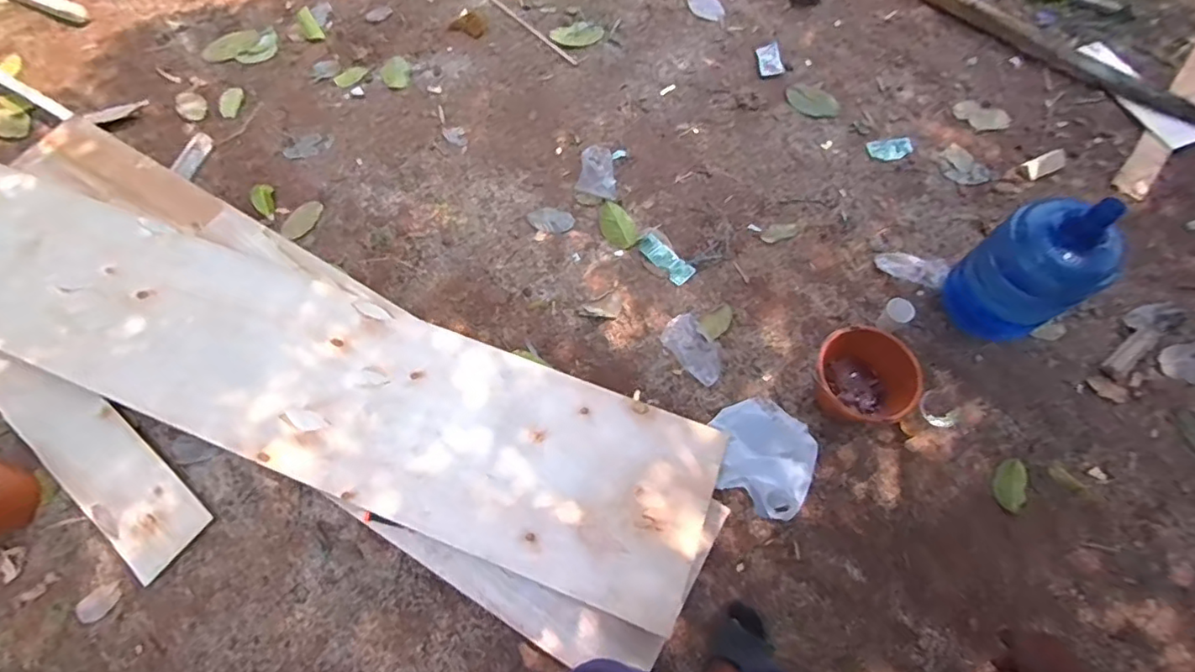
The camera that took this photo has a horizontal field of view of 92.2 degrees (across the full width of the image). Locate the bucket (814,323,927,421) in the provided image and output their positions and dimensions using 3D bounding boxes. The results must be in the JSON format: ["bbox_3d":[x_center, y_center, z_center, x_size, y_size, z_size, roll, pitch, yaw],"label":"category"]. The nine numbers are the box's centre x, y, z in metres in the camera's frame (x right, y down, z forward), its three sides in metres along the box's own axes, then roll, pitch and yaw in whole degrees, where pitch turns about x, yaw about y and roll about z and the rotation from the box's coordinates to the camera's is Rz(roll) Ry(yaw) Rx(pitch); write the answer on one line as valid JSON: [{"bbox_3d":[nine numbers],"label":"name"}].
[{"bbox_3d":[0.669,0.108,1.459,0.192,0.175,0.246,-40,70,-13],"label":"bucket"}]

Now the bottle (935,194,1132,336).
[{"bbox_3d":[1.081,-0.169,1.413,0.235,0.473,0.255,-37,69,-12],"label":"bottle"}]

